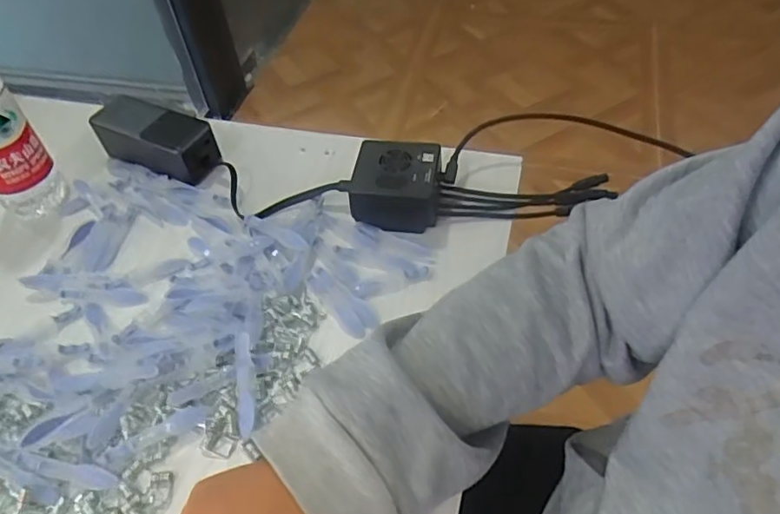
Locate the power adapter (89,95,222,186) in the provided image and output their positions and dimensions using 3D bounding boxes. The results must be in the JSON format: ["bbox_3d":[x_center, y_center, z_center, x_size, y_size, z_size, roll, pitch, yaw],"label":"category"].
[{"bbox_3d":[-0.248,-0.125,0.606,0.131,0.051,0.054,21,56,20],"label":"power adapter"}]

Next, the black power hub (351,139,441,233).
[{"bbox_3d":[0.007,-0.068,0.546,0.079,0.049,0.074,4,52,8],"label":"black power hub"}]

